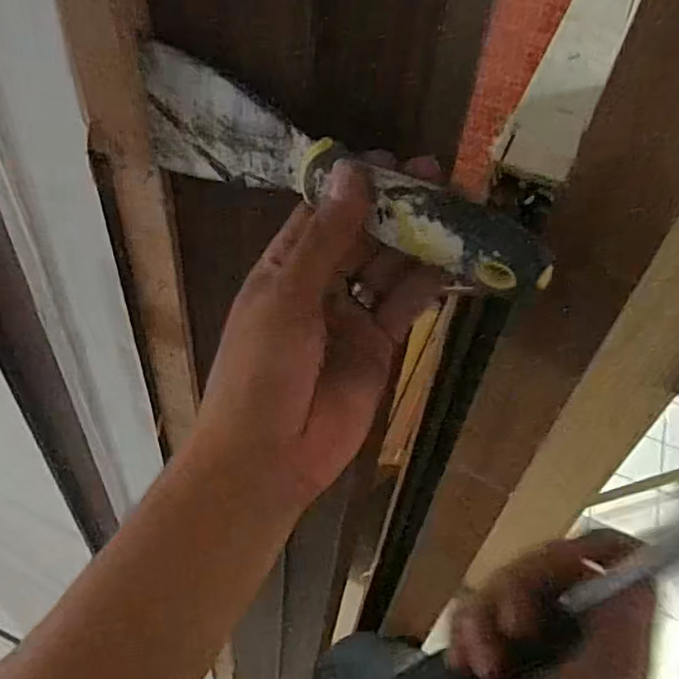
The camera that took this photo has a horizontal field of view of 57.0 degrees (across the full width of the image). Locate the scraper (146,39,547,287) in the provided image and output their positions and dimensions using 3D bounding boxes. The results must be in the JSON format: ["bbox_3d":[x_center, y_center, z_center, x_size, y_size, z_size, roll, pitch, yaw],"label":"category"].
[{"bbox_3d":[-0.003,-0.065,0.255,0.182,0.052,0.018,28,54,17],"label":"scraper"}]

